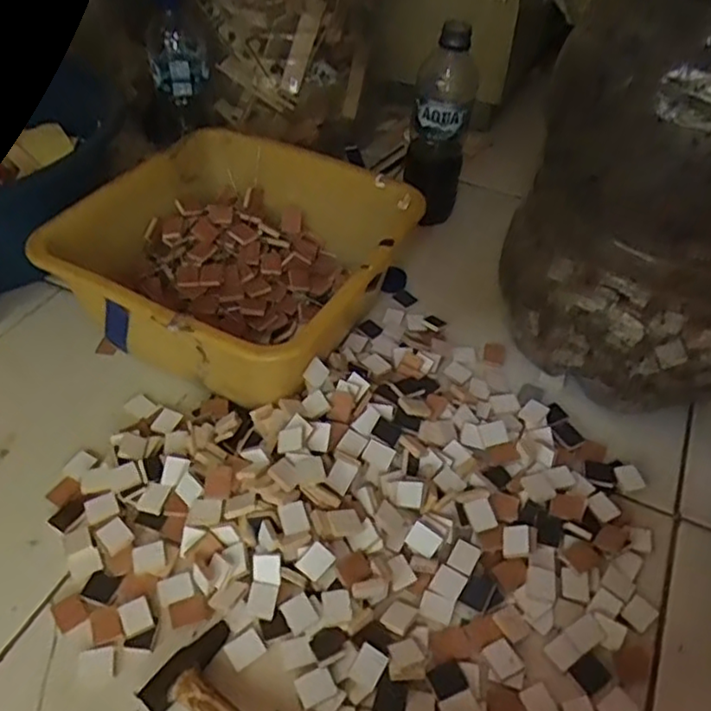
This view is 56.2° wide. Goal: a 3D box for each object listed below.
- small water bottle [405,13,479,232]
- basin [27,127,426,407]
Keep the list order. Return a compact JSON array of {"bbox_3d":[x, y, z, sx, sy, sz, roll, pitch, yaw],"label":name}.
[{"bbox_3d":[0.092,-0.247,0.737,0.067,0.210,0.055,8,47,6],"label":"small water bottle"},{"bbox_3d":[-0.108,-0.076,0.628,0.263,0.128,0.257,20,49,17],"label":"basin"}]

